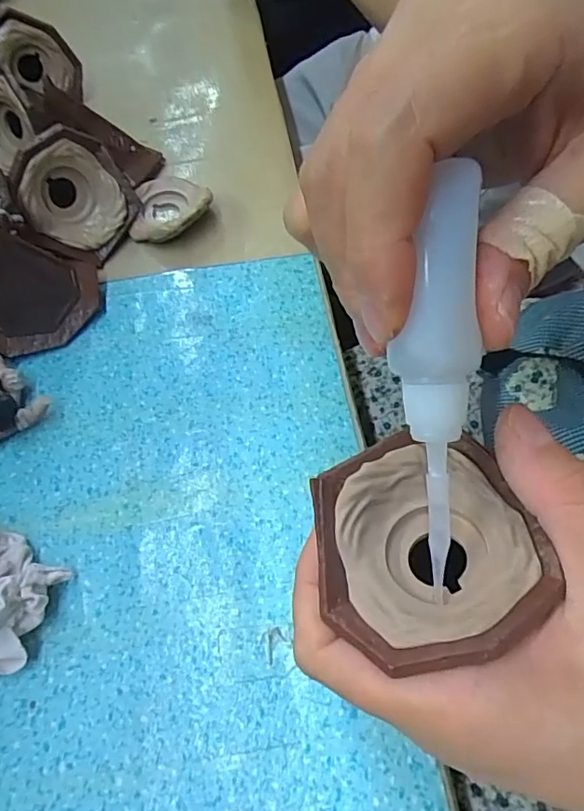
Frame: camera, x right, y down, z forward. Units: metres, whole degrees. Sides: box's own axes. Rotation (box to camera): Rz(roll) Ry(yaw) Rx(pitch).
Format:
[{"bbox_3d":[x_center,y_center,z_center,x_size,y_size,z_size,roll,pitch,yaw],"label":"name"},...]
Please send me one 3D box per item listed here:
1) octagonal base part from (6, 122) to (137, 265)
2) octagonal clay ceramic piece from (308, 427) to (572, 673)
[{"bbox_3d":[-0.116,-0.115,0.295,0.012,0.061,0.056,21,74,51],"label":"octagonal base part"},{"bbox_3d":[0.037,0.038,0.150,0.058,0.013,0.058,-6,62,0],"label":"octagonal clay ceramic piece"}]

